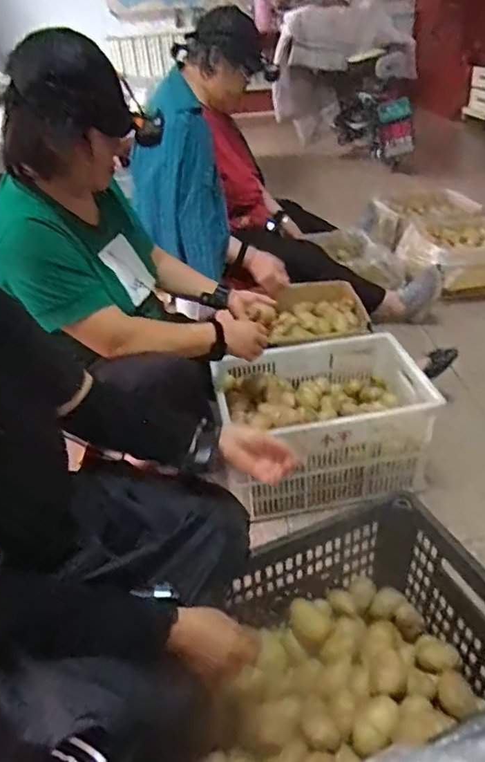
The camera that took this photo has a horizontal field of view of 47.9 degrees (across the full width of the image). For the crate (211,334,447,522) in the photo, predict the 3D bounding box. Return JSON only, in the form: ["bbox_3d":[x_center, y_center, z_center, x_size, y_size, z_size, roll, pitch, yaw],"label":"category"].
[{"bbox_3d":[0.182,0.091,1.293,0.448,0.234,0.319,-11,35,-8],"label":"crate"}]

